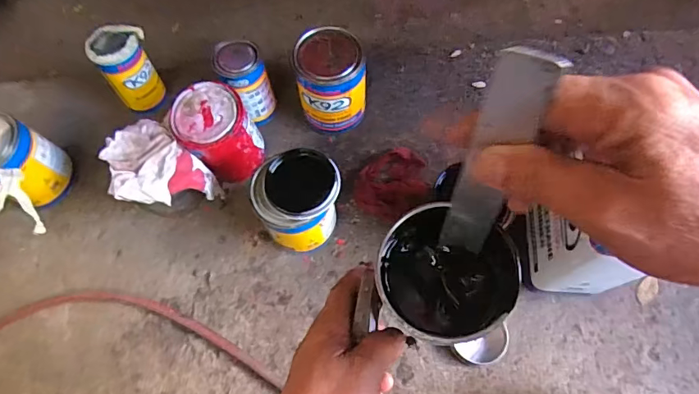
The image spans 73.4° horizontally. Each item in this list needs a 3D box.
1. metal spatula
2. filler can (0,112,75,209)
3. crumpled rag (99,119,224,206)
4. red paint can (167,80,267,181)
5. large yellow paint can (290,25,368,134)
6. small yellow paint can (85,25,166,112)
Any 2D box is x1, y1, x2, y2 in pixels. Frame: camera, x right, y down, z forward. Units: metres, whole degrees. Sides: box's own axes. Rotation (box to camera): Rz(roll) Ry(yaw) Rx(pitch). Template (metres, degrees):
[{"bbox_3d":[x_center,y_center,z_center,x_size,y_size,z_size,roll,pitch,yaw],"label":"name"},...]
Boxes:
[{"bbox_3d":[0.068,-0.010,0.228,0.025,0.148,0.006,20,60,14],"label":"metal spatula"},{"bbox_3d":[-0.502,-0.048,0.719,0.123,0.137,0.104,19,70,10],"label":"filler can"},{"bbox_3d":[-0.275,-0.034,0.661,0.144,0.060,0.108,38,74,16],"label":"crumpled rag"},{"bbox_3d":[-0.194,-0.093,0.701,0.103,0.119,0.106,-1,68,2],"label":"red paint can"},{"bbox_3d":[-0.028,-0.176,0.736,0.102,0.147,0.103,-1,68,2],"label":"large yellow paint can"},{"bbox_3d":[-0.350,-0.206,0.764,0.084,0.131,0.076,-34,71,-11],"label":"small yellow paint can"}]

